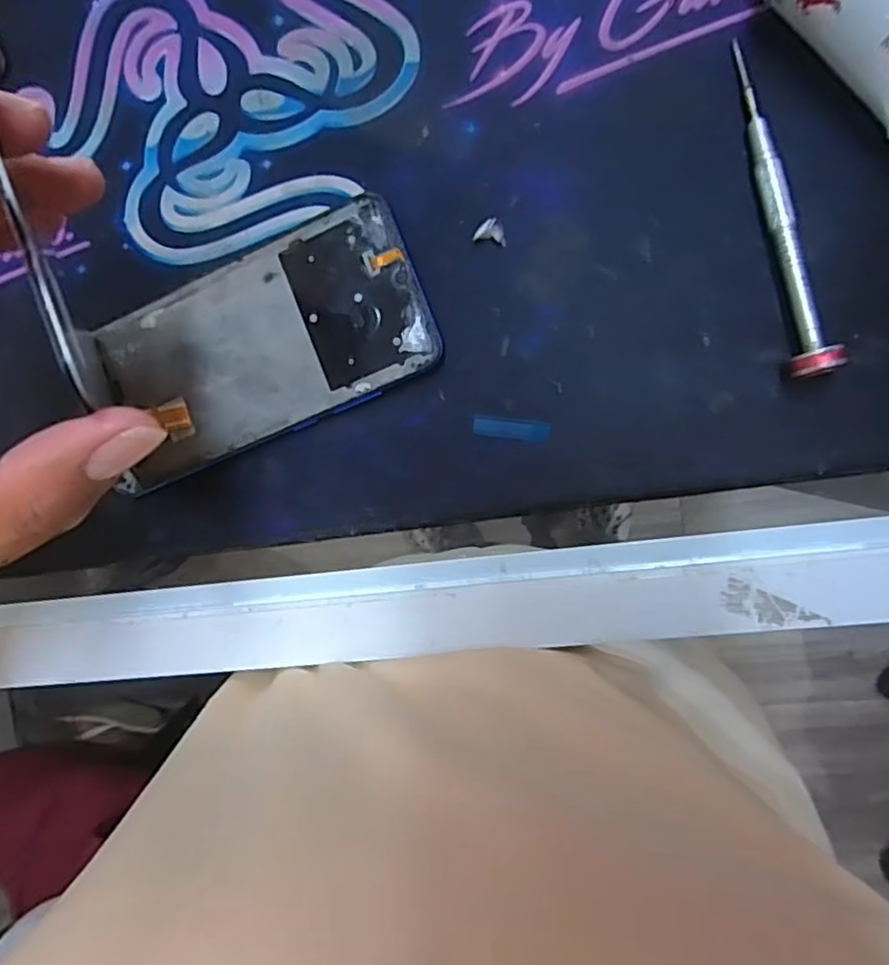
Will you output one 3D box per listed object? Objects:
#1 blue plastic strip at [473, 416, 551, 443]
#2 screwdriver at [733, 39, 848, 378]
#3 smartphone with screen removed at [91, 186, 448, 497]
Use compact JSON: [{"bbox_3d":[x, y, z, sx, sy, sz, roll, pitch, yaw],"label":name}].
[{"bbox_3d":[0.027,-0.021,0.256,0.030,0.004,0.008,7,93,8],"label":"blue plastic strip"},{"bbox_3d":[0.120,-0.097,0.227,0.014,0.016,0.121,-10,91,8],"label":"screwdriver"},{"bbox_3d":[-0.074,-0.055,0.264,0.138,0.005,0.071,-23,89,8],"label":"smartphone with screen removed"}]

